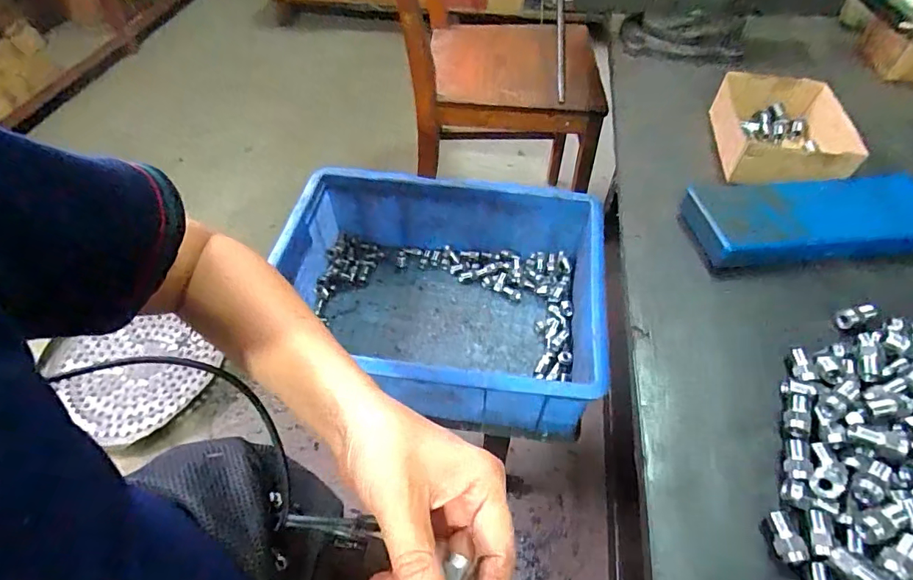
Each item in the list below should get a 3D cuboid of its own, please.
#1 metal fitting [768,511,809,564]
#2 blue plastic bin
[{"bbox_3d":[0.205,0.155,0.301,0.016,0.011,0.028,1,51,0],"label":"metal fitting"},{"bbox_3d":[-0.020,0.007,0.620,0.379,0.168,0.298,6,51,4],"label":"blue plastic bin"}]

